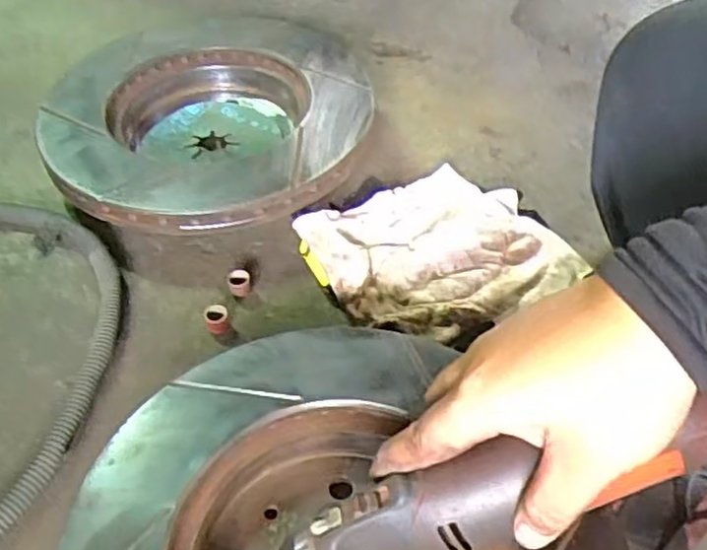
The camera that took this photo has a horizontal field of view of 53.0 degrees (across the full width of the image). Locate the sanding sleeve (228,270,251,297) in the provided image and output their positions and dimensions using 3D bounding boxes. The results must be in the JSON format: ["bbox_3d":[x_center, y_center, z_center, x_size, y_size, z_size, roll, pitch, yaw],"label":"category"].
[{"bbox_3d":[-0.077,0.005,0.483,0.015,0.013,0.017,-9,48,-7],"label":"sanding sleeve"}]

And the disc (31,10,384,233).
[{"bbox_3d":[-0.114,-0.124,0.574,0.251,0.044,0.253,-9,48,-7],"label":"disc"}]

